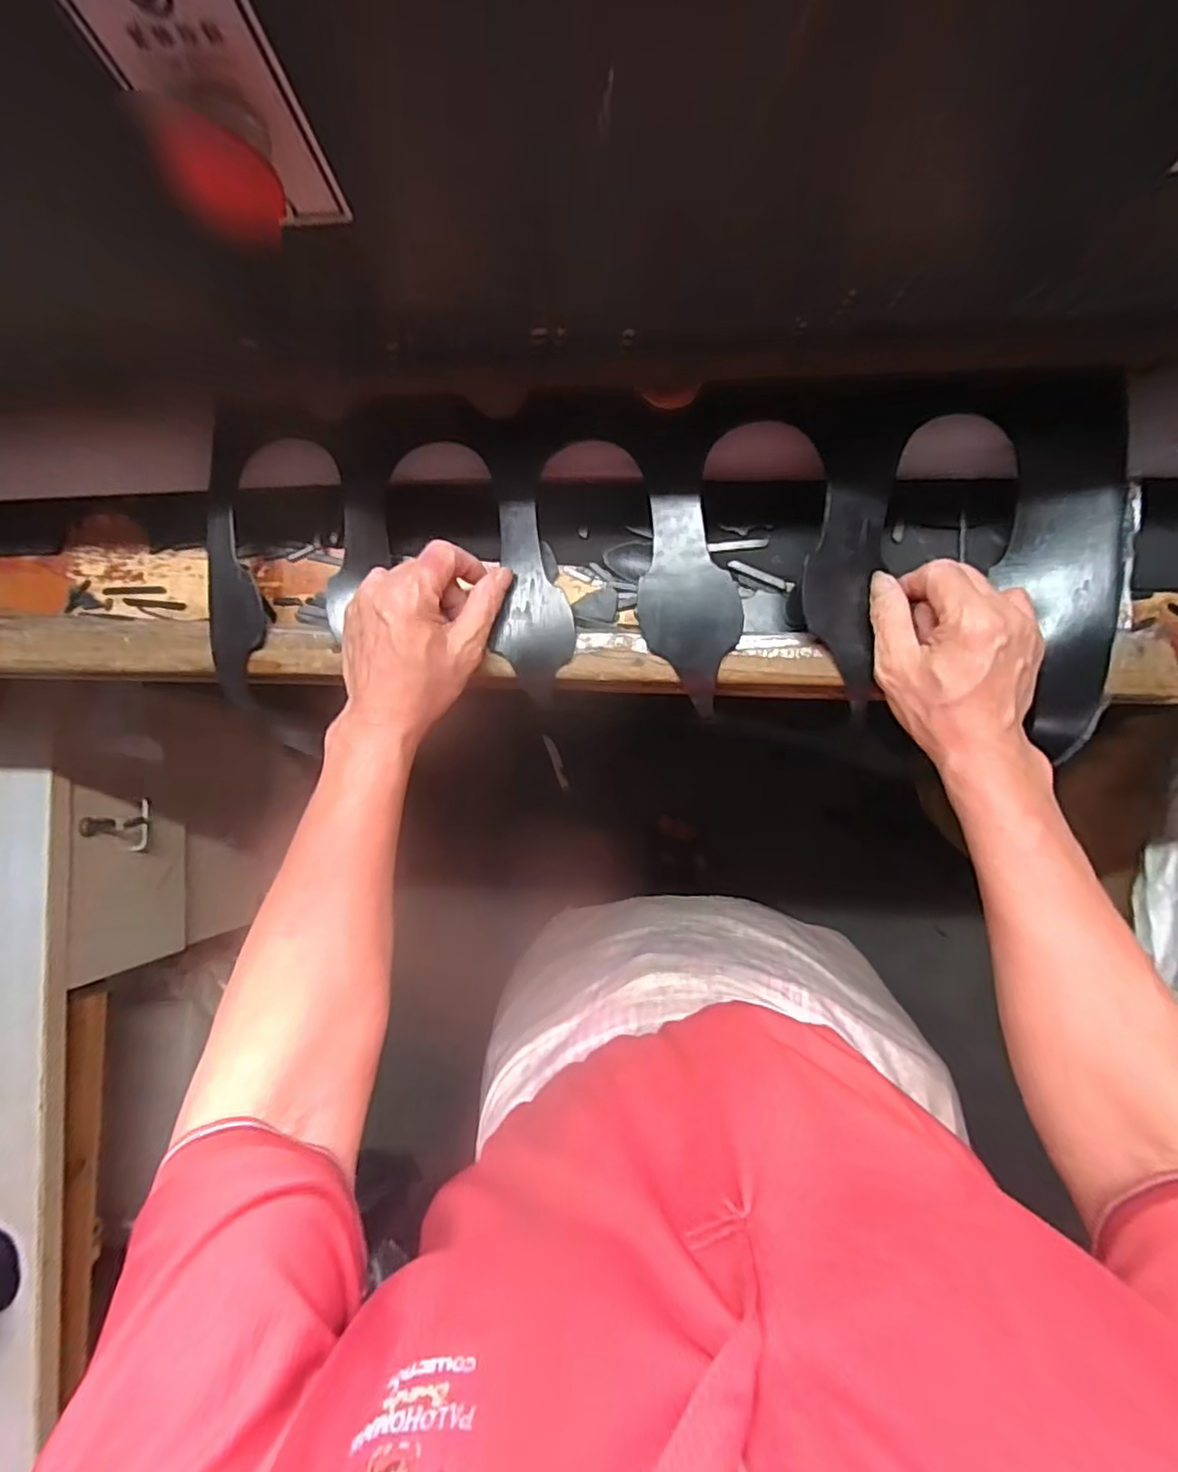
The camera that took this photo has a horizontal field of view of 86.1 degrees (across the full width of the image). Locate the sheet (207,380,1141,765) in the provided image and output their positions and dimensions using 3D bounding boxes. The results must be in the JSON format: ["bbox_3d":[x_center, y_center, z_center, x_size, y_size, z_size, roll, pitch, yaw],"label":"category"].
[{"bbox_3d":[0.036,-0.119,0.416,0.586,0.032,0.210,1,94,5],"label":"sheet"}]

